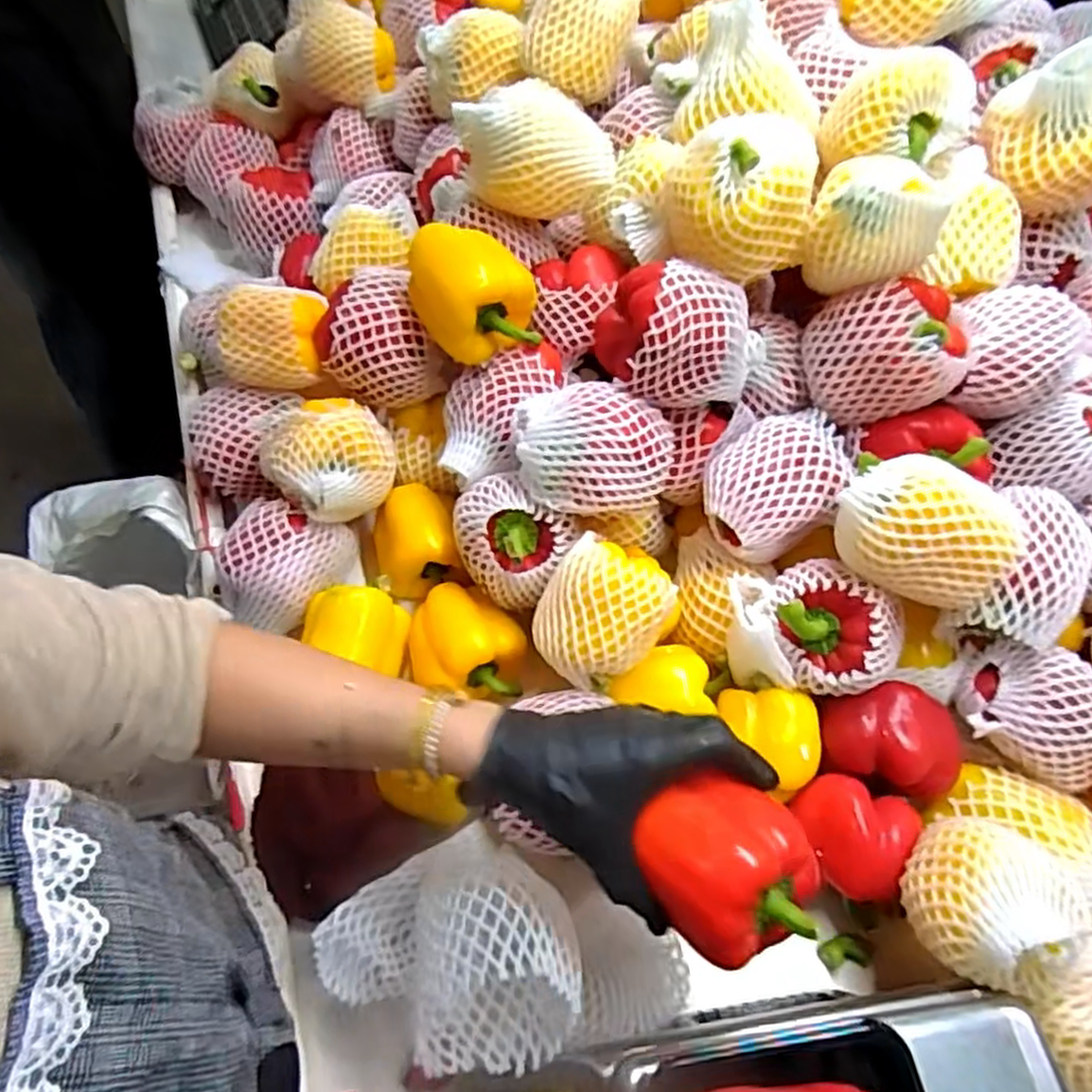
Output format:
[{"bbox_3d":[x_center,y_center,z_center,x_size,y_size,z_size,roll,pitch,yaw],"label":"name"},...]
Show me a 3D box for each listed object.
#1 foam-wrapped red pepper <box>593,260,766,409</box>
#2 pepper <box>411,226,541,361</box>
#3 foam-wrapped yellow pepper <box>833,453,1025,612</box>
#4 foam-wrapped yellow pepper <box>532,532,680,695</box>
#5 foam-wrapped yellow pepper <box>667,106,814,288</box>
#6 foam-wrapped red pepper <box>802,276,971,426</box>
[{"bbox_3d":[0.092,-0.147,0.520,0.119,0.081,0.077,20,62,11],"label":"foam-wrapped red pepper"},{"bbox_3d":[-0.056,-0.196,0.556,0.087,0.063,0.091,-13,61,-8],"label":"pepper"},{"bbox_3d":[0.247,-0.013,0.476,0.114,0.070,0.075,22,62,11],"label":"foam-wrapped yellow pepper"},{"bbox_3d":[0.038,0.046,0.493,0.084,0.070,0.081,0,60,-1],"label":"foam-wrapped yellow pepper"},{"bbox_3d":[0.134,-0.243,0.504,0.101,0.076,0.079,16,61,8],"label":"foam-wrapped yellow pepper"},{"bbox_3d":[0.243,-0.139,0.520,0.105,0.082,0.076,2,60,0],"label":"foam-wrapped red pepper"}]

